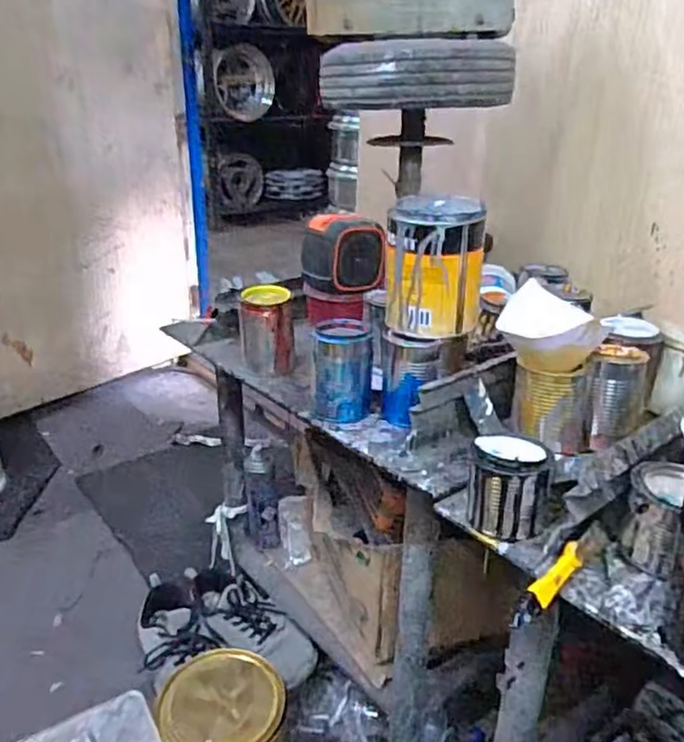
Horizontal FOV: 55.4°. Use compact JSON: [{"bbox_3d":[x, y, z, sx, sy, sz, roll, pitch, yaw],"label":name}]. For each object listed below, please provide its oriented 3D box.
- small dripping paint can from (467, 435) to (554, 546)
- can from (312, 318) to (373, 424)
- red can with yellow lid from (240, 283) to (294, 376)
[{"bbox_3d":[0.153,0.104,0.597,0.073,0.074,0.071,9,26,16],"label":"small dripping paint can"},{"bbox_3d":[0.001,-0.001,0.759,0.068,0.100,0.074,4,24,5],"label":"can"},{"bbox_3d":[-0.102,-0.056,0.883,0.075,0.103,0.074,-2,25,-8],"label":"red can with yellow lid"}]

